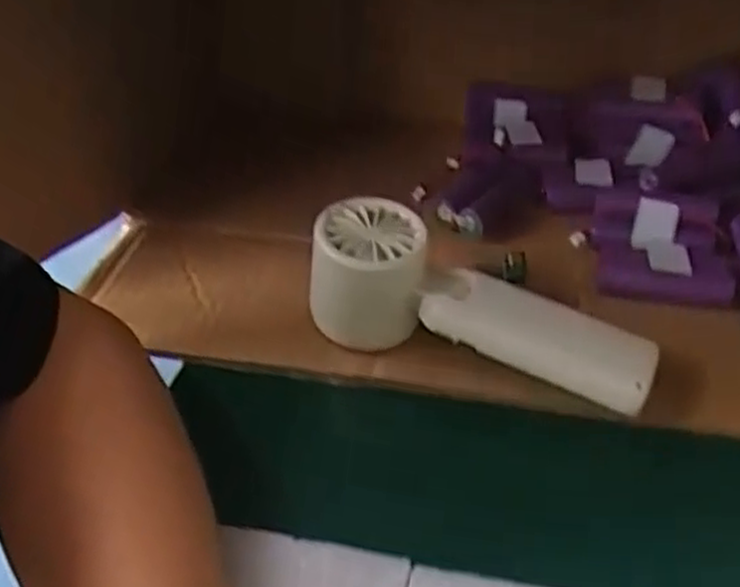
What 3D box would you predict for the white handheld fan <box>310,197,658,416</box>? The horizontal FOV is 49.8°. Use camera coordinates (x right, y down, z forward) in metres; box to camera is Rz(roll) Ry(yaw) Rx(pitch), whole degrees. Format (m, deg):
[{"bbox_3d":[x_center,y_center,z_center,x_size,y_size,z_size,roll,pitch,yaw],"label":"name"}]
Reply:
[{"bbox_3d":[0.049,0.005,0.373,0.165,0.056,0.051,14,42,17],"label":"white handheld fan"}]

